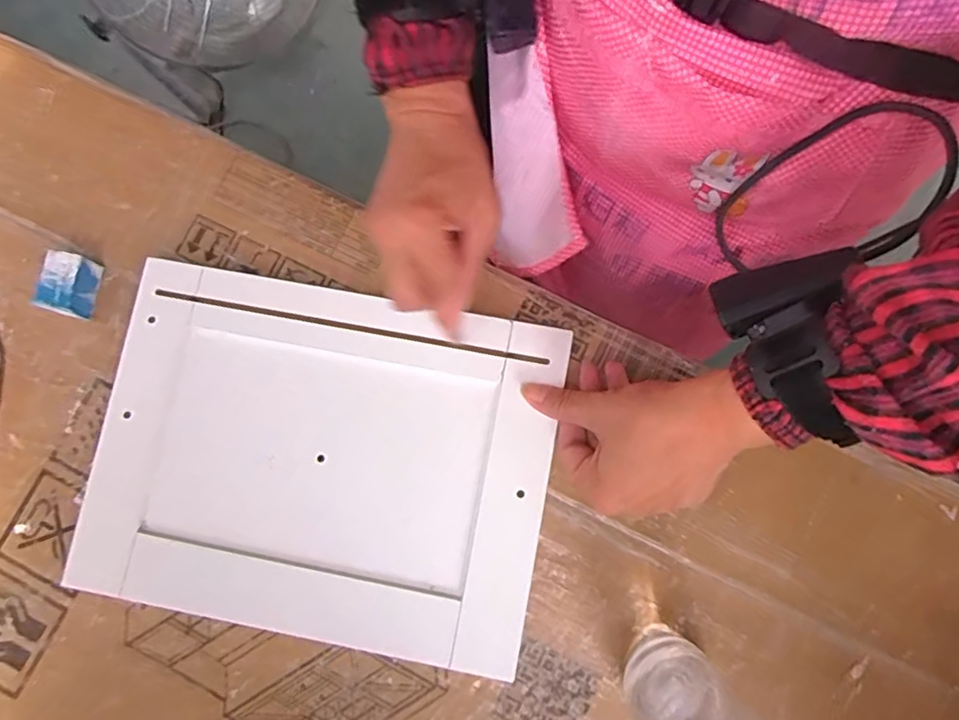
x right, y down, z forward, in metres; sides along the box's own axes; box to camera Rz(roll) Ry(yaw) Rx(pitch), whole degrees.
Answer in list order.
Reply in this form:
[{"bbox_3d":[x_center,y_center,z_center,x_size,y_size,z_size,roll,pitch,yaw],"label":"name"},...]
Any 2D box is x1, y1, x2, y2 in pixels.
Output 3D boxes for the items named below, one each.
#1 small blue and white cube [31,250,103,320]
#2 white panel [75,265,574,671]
[{"bbox_3d":[-0.276,-0.051,0.412,0.027,0.027,0.039,15,81,6],"label":"small blue and white cube"},{"bbox_3d":[-0.101,0.063,0.394,0.280,0.022,0.211,10,78,4],"label":"white panel"}]

